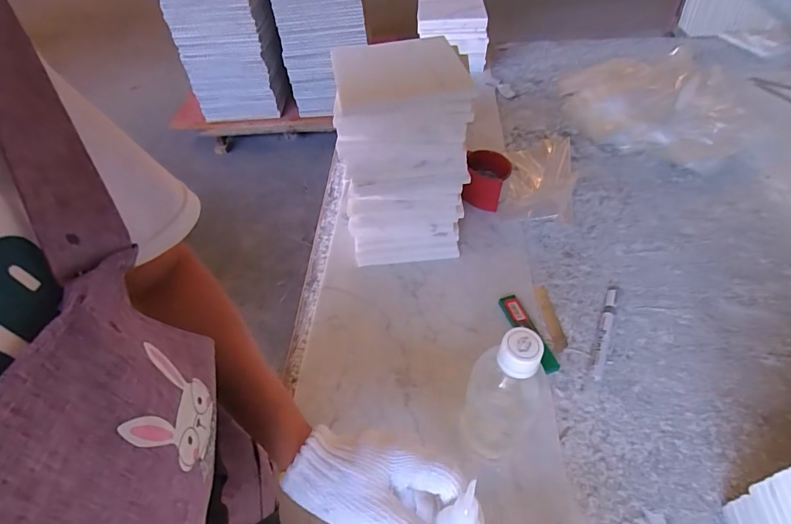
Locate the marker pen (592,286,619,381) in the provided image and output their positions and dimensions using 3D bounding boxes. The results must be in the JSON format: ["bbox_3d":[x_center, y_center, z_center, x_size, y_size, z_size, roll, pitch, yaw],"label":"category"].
[{"bbox_3d":[0.273,0.084,0.553,0.017,0.014,0.159,20,53,19],"label":"marker pen"}]

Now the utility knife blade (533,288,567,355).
[{"bbox_3d":[0.210,0.076,0.576,0.020,0.006,0.100,-6,49,-2],"label":"utility knife blade"}]

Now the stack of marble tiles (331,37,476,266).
[{"bbox_3d":[0.008,-0.144,0.581,0.160,0.286,0.144,-4,49,-1],"label":"stack of marble tiles"}]

